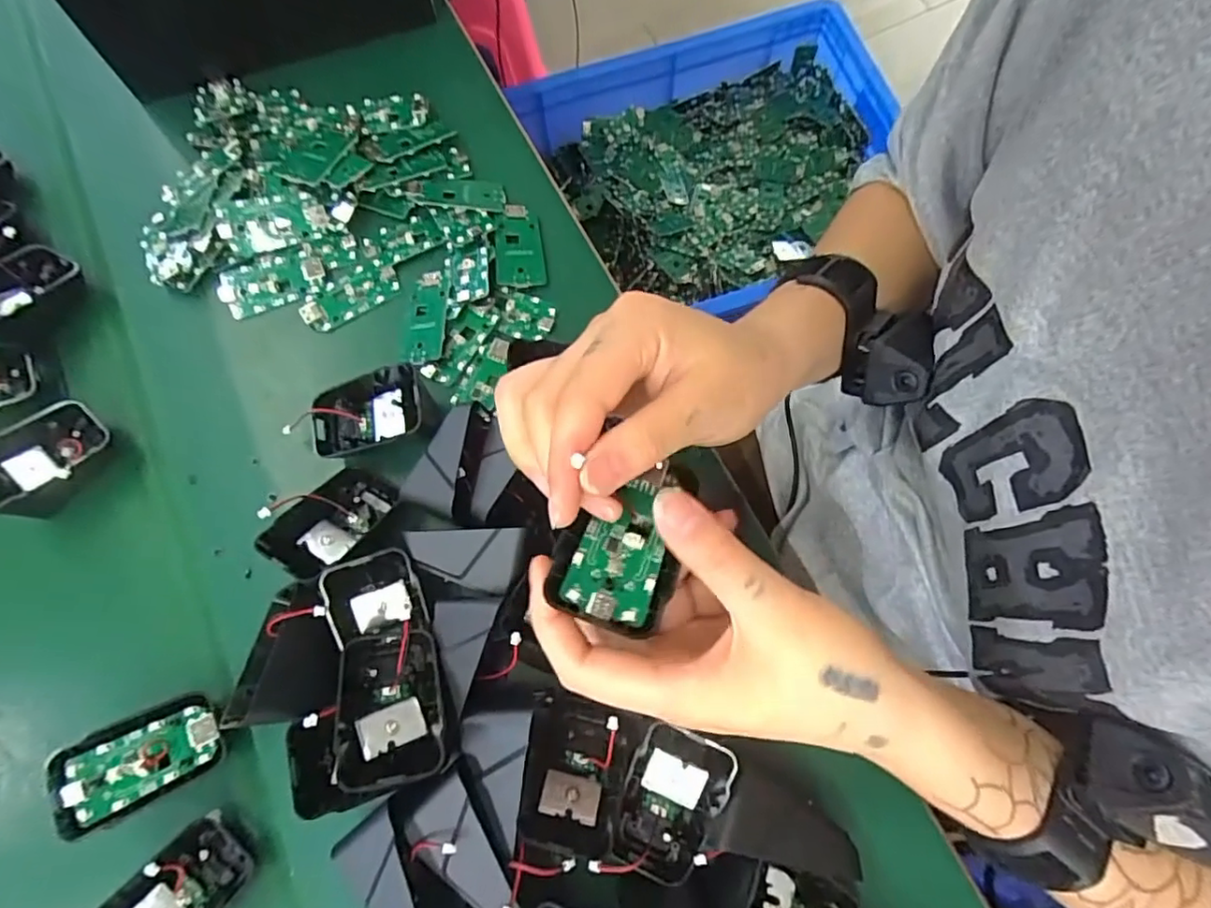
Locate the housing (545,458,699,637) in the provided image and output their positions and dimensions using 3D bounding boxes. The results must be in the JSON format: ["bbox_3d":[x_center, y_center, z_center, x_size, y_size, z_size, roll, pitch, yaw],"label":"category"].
[{"bbox_3d":[0.007,0.030,0.223,0.045,0.014,0.065,16,76,4],"label":"housing"}]

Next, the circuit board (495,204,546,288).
[{"bbox_3d":[-0.058,-0.140,0.396,0.031,0.004,0.061,-8,73,0],"label":"circuit board"}]

